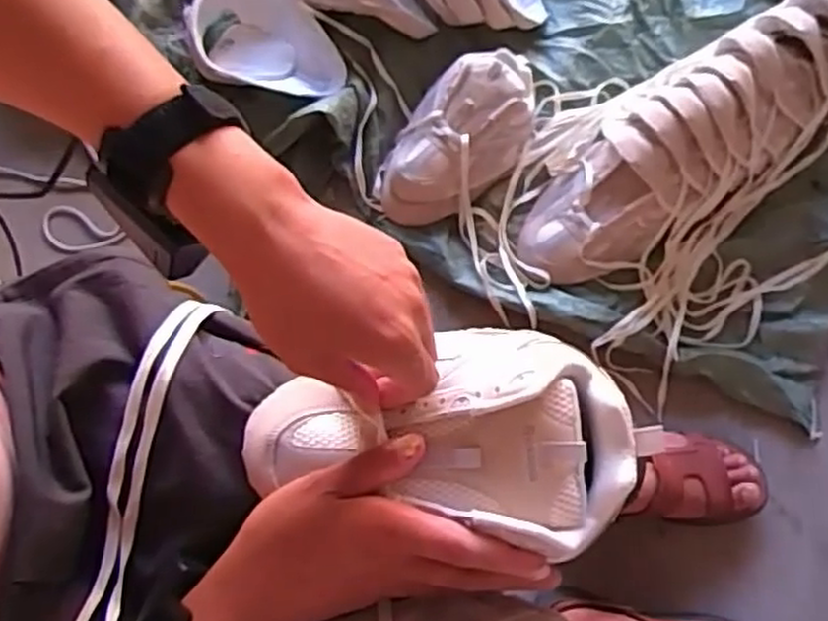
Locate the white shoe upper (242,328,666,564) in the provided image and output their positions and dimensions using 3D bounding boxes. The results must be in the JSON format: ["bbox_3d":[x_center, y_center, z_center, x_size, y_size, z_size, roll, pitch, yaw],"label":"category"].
[{"bbox_3d":[0.020,0.069,0.438,0.232,0.058,0.125,2,75,7],"label":"white shoe upper"}]

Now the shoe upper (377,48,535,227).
[{"bbox_3d":[0.056,-0.231,0.968,0.251,0.090,0.144,-41,79,-10],"label":"shoe upper"}]

